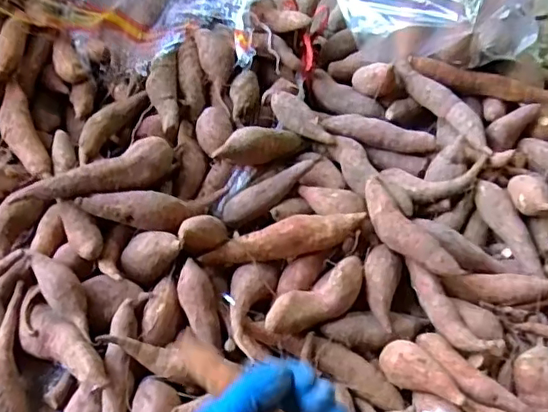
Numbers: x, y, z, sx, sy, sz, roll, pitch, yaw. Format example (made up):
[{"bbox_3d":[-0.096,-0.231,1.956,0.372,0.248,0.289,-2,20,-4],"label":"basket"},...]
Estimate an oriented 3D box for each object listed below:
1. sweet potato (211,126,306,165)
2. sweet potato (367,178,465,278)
[{"bbox_3d":[-0.010,-0.063,0.592,0.112,0.031,0.033,-10,52,-39],"label":"sweet potato"},{"bbox_3d":[0.119,0.026,0.541,0.034,0.033,0.125,-27,60,-18],"label":"sweet potato"}]

